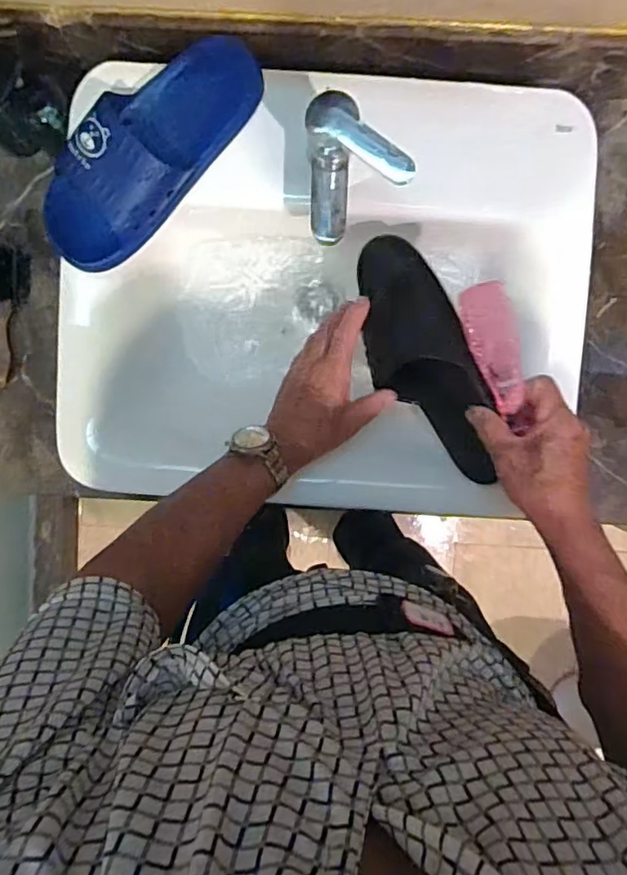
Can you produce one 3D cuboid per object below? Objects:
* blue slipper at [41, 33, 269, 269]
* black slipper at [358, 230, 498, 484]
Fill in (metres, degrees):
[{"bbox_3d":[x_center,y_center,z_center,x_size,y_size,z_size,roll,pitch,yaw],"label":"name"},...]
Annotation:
[{"bbox_3d":[-0.157,-0.279,0.582,0.101,0.066,0.264,45,92,-2],"label":"blue slipper"},{"bbox_3d":[0.125,-0.083,0.621,0.104,0.070,0.253,-39,81,32],"label":"black slipper"}]

